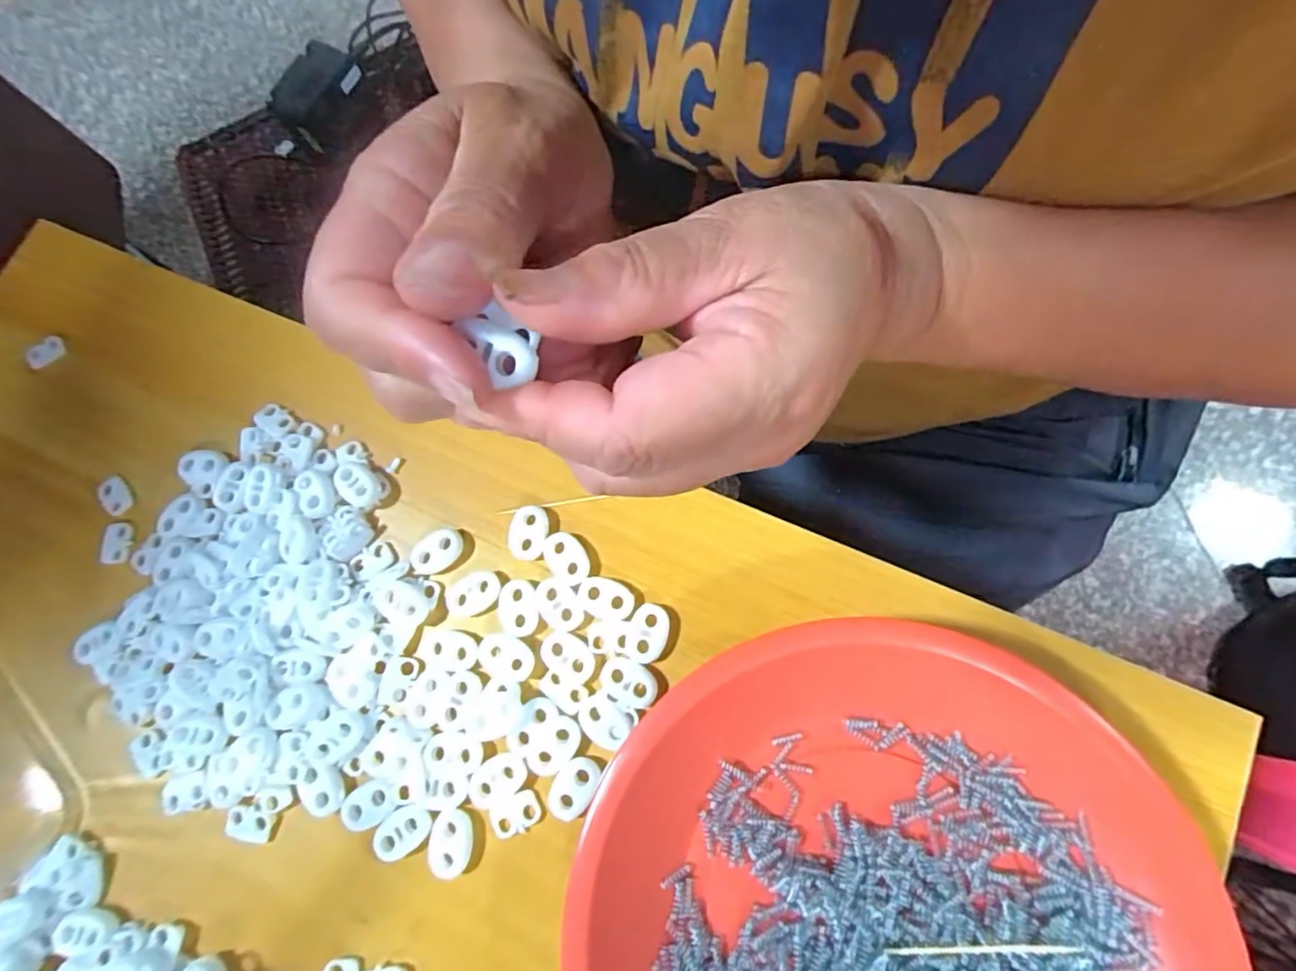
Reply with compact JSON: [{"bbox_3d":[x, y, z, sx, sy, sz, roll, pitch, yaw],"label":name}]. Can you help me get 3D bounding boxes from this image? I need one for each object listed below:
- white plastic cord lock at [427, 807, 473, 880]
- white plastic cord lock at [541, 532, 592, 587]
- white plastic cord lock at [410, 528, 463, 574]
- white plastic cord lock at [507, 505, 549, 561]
[{"bbox_3d":[-0.073,0.132,0.216,0.016,0.004,0.023,4,78,8],"label":"white plastic cord lock"},{"bbox_3d":[-0.033,0.030,0.237,0.015,0.004,0.023,-41,76,-3],"label":"white plastic cord lock"},{"bbox_3d":[-0.088,0.027,0.243,0.023,0.005,0.015,-38,76,-3],"label":"white plastic cord lock"},{"bbox_3d":[-0.049,0.020,0.242,0.016,0.006,0.022,10,79,9],"label":"white plastic cord lock"}]

